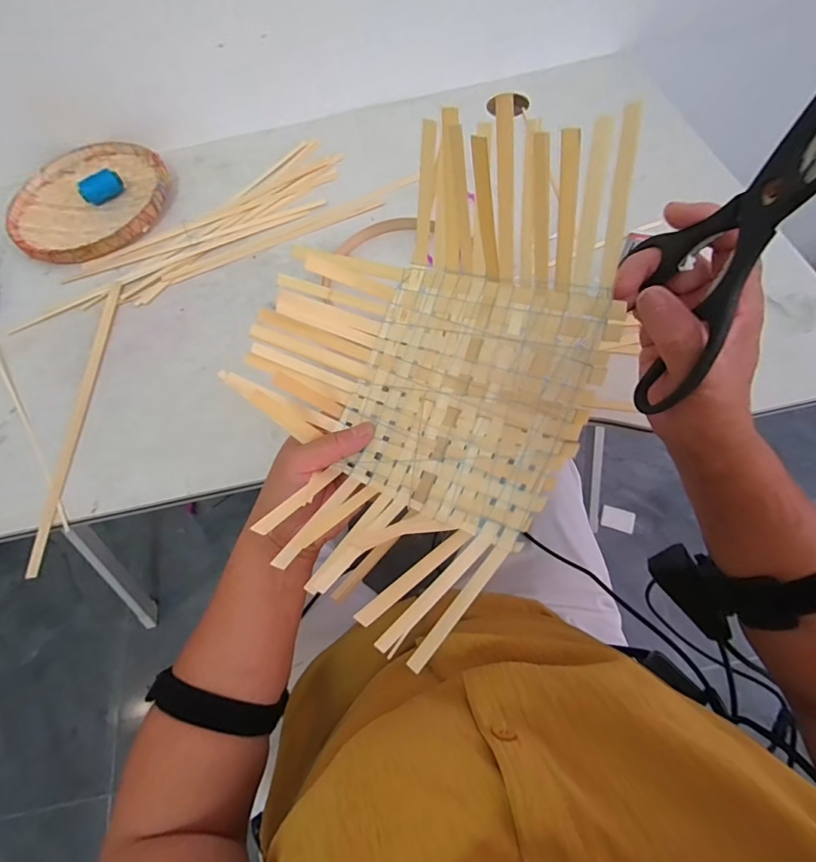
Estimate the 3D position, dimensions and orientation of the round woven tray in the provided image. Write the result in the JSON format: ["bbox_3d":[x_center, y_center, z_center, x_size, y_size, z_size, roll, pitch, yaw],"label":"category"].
[{"bbox_3d":[-0.434,-0.313,0.606,0.220,0.025,0.209,-3,64,6],"label":"round woven tray"}]

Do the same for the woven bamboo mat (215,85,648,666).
[{"bbox_3d":[0.018,-0.039,0.269,0.227,0.166,0.258,-23,68,-13],"label":"woven bamboo mat"}]

